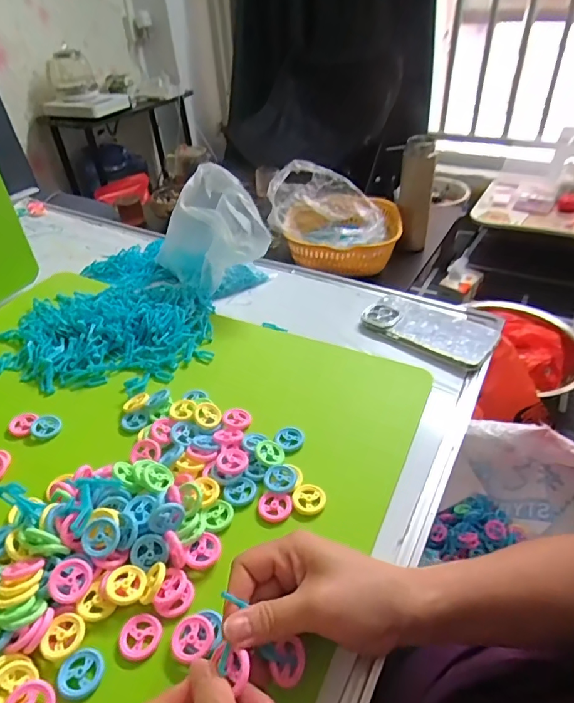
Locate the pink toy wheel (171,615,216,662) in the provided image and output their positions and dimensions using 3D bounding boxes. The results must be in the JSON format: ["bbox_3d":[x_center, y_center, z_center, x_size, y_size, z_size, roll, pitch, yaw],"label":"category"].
[{"bbox_3d":[-0.067,0.203,0.337,0.030,0.008,0.029,-3,38,2],"label":"pink toy wheel"}]

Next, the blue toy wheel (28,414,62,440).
[{"bbox_3d":[-0.256,0.078,0.504,0.031,0.005,0.032,-3,38,2],"label":"blue toy wheel"}]

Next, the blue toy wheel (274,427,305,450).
[{"bbox_3d":[0.003,0.089,0.486,0.028,0.008,0.031,-39,47,-22],"label":"blue toy wheel"}]

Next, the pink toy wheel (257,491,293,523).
[{"bbox_3d":[-0.011,0.139,0.425,0.030,0.004,0.028,-3,38,2],"label":"pink toy wheel"}]

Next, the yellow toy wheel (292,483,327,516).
[{"bbox_3d":[0.020,0.133,0.429,0.030,0.005,0.031,-3,38,2],"label":"yellow toy wheel"}]

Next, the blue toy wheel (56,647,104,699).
[{"bbox_3d":[-0.142,0.220,0.327,0.029,0.004,0.029,-3,38,2],"label":"blue toy wheel"}]

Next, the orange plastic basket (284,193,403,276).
[{"bbox_3d":[0.114,-0.238,0.958,0.217,0.096,0.210,3,38,9],"label":"orange plastic basket"}]

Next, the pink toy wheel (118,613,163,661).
[{"bbox_3d":[-0.107,0.207,0.345,0.030,0.004,0.030,-3,38,2],"label":"pink toy wheel"}]

